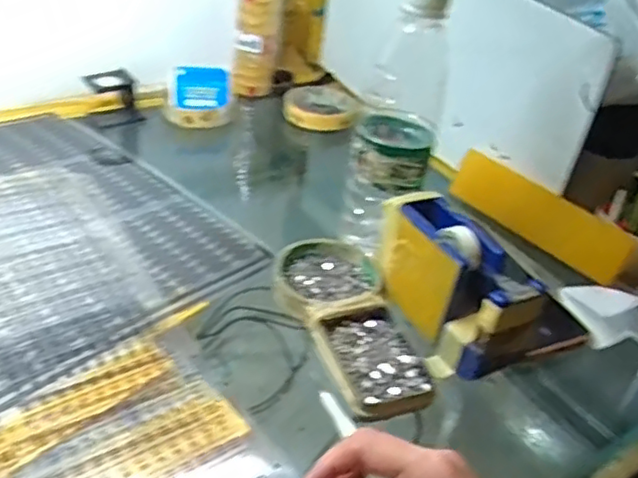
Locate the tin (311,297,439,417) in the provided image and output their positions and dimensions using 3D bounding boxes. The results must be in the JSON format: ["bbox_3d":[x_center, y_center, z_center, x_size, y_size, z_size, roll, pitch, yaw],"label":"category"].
[{"bbox_3d":[0.038,0.082,0.449,0.063,0.013,0.089,-9,38,-21],"label":"tin"}]

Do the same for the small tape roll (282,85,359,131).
[{"bbox_3d":[0.005,-0.159,0.783,0.090,0.024,0.089,4,35,-3],"label":"small tape roll"}]

